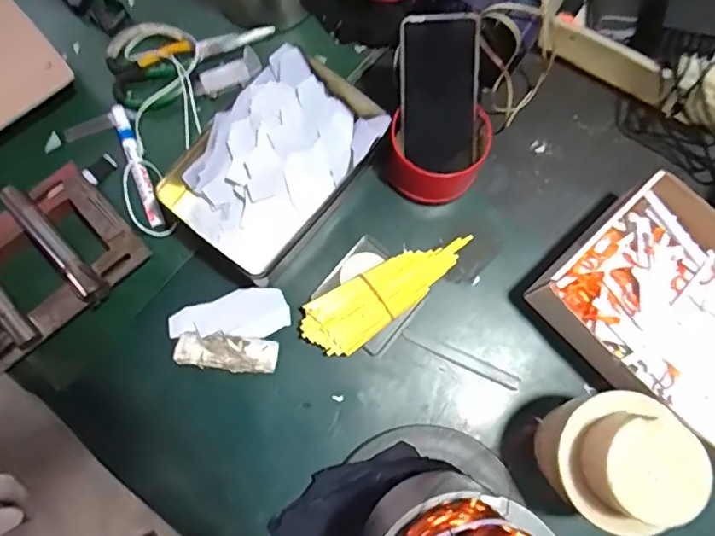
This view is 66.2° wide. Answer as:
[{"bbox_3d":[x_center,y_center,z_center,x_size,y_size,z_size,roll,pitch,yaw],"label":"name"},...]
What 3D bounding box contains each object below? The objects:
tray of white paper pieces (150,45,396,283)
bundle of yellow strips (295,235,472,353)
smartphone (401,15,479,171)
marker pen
[{"bbox_3d":[-0.077,-0.107,0.561,0.147,0.056,0.224,40,81,7],"label":"tray of white paper pieces"},{"bbox_3d":[0.033,0.023,0.564,0.190,0.025,0.061,-32,80,-7],"label":"bundle of yellow strips"},{"bbox_3d":[0.083,-0.171,0.551,0.078,0.005,0.148,-4,115,-5],"label":"smartphone"},{"bbox_3d":[-0.237,-0.111,0.585,0.016,0.012,0.144,-23,79,-5],"label":"marker pen"}]

